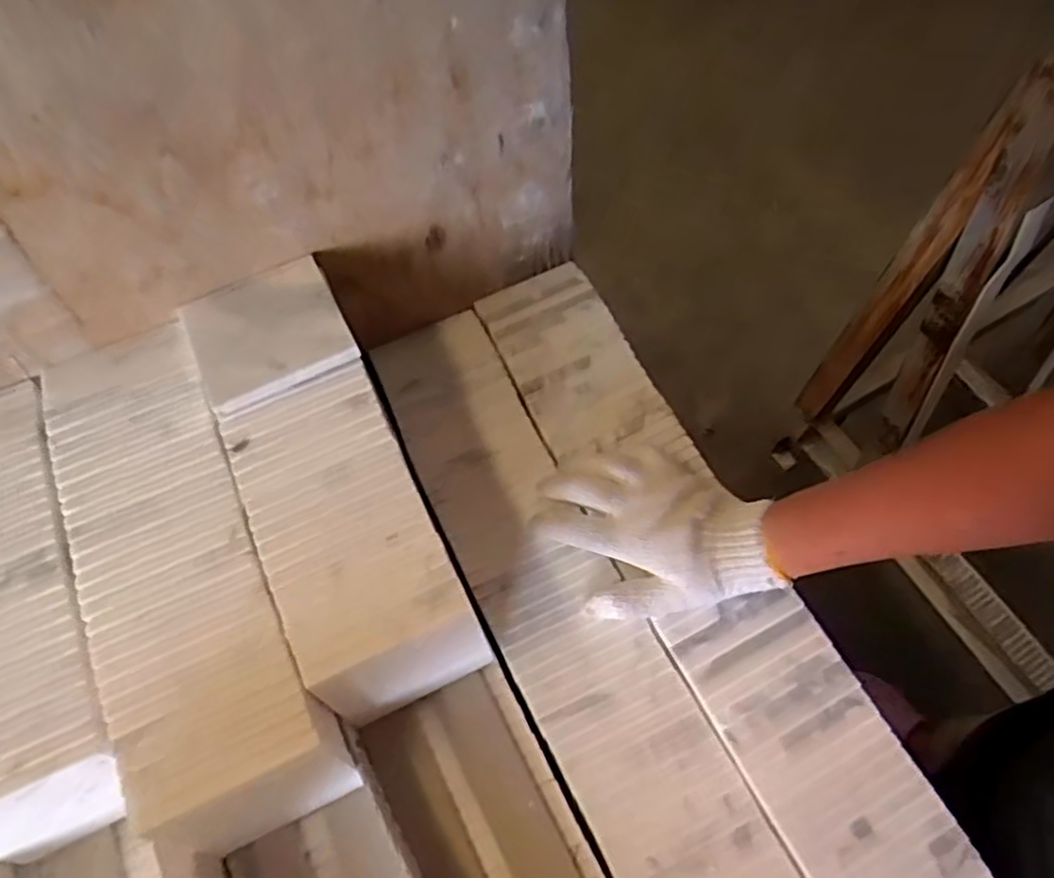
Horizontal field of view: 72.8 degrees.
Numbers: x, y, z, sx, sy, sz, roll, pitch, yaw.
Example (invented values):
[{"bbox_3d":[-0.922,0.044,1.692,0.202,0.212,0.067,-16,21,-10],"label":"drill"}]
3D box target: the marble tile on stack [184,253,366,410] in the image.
[{"bbox_3d":[-0.178,-0.074,0.489,0.101,0.015,0.099,-25,66,-11],"label":"marble tile on stack"}]

